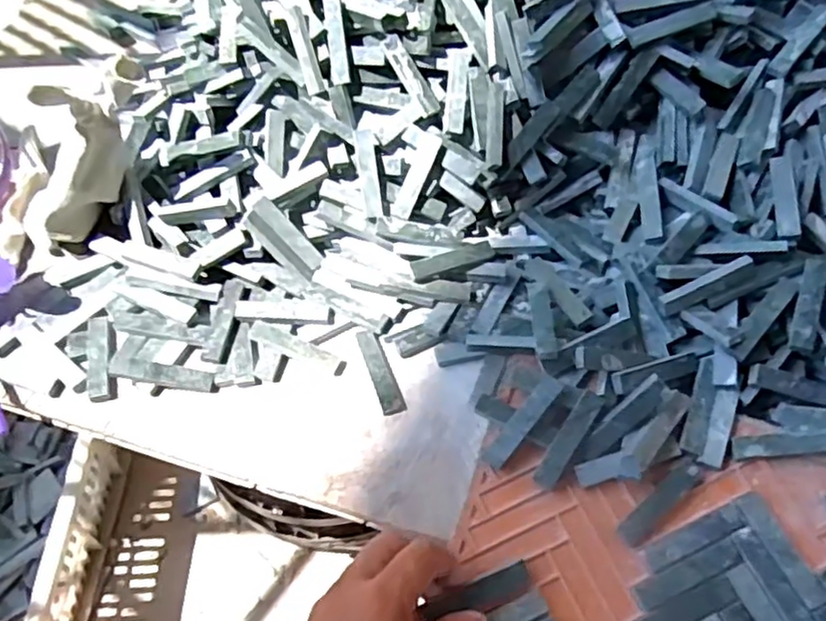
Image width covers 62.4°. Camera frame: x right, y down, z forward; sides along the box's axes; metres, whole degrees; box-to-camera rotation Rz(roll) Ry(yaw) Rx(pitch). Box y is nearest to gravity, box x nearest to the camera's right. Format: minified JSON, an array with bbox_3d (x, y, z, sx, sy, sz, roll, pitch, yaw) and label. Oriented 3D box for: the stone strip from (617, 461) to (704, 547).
[{"bbox_3d":[0.141,0.107,0.385,0.062,0.005,0.015,-35,63,-21],"label":"stone strip"}]

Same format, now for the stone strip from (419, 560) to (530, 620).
[{"bbox_3d":[0.036,0.152,0.367,0.059,0.008,0.017,-15,64,-11],"label":"stone strip"}]

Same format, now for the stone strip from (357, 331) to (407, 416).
[{"bbox_3d":[-0.021,0.039,0.442,0.015,0.005,0.059,-16,58,-11],"label":"stone strip"}]

